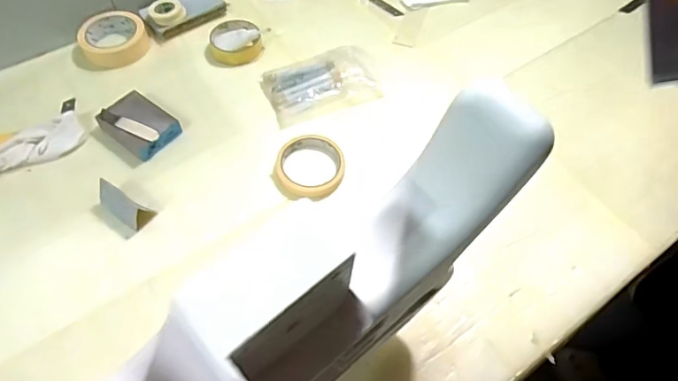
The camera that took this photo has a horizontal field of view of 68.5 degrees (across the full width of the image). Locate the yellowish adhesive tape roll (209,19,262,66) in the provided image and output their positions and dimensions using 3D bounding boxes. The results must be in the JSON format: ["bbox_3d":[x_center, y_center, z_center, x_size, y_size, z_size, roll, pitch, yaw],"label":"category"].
[{"bbox_3d":[-0.161,-0.238,0.787,0.078,0.022,0.082,1,56,-1],"label":"yellowish adhesive tape roll"}]

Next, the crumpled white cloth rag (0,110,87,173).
[{"bbox_3d":[-0.432,-0.042,0.647,0.086,0.013,0.194,35,62,20],"label":"crumpled white cloth rag"}]

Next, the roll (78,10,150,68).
[{"bbox_3d":[-0.353,-0.241,0.780,0.101,0.031,0.101,1,56,-1],"label":"roll"}]

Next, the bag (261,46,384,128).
[{"bbox_3d":[-0.023,-0.160,0.739,0.163,0.021,0.123,-19,59,-14],"label":"bag"}]

